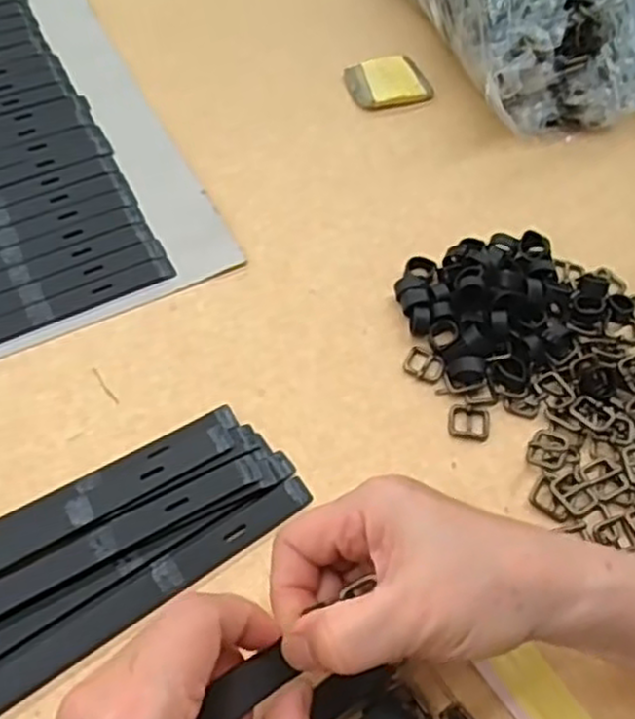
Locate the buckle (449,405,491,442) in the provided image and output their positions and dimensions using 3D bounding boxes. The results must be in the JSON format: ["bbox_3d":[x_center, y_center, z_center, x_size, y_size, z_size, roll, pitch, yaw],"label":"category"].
[{"bbox_3d":[0.083,0.034,0.407,0.023,0.004,0.020,6,59,2],"label":"buckle"}]

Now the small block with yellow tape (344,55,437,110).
[{"bbox_3d":[0.053,-0.205,0.548,0.060,0.005,0.047,-15,61,-11],"label":"small block with yellow tape"}]

